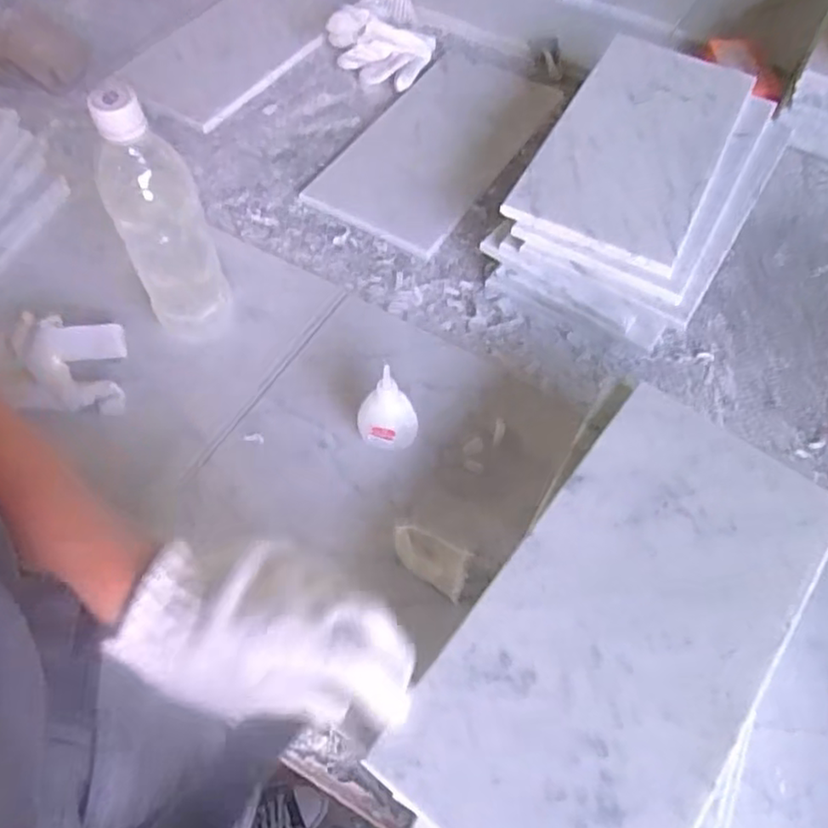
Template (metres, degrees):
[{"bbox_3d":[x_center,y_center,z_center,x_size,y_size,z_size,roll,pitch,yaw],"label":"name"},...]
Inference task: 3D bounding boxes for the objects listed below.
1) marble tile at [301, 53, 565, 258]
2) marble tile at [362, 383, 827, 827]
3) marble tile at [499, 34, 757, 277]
[{"bbox_3d":[0.028,-0.295,0.723,0.152,0.013,0.307,28,62,16],"label":"marble tile"},{"bbox_3d":[0.125,0.120,0.387,0.151,0.012,0.299,34,62,18],"label":"marble tile"},{"bbox_3d":[0.213,-0.260,0.629,0.148,0.018,0.310,24,61,14],"label":"marble tile"}]

